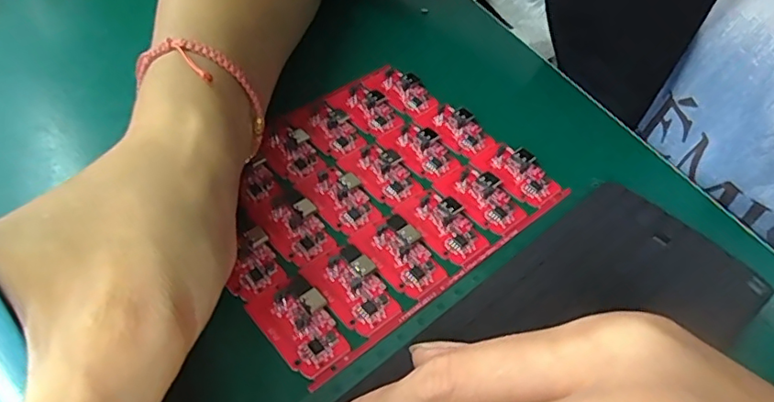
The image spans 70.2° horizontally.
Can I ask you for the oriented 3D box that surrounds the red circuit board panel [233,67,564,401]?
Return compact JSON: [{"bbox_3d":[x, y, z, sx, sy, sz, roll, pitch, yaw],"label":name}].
[{"bbox_3d":[-0.010,-0.006,0.225,0.129,0.004,0.111,-32,57,-26],"label":"red circuit board panel"}]

